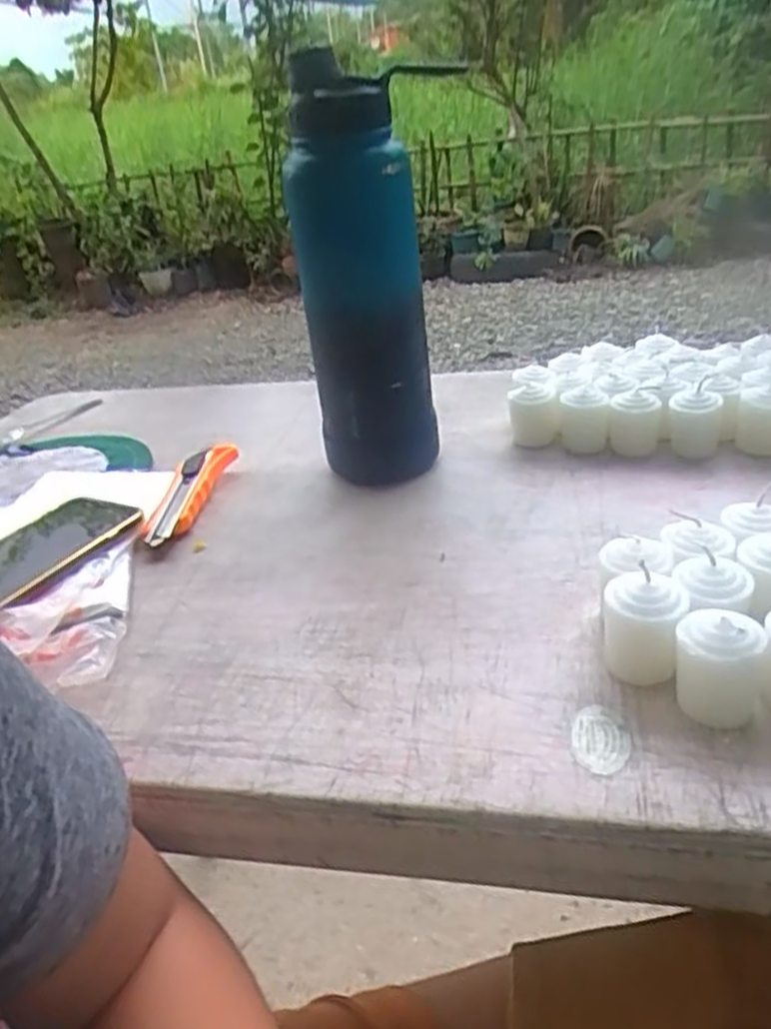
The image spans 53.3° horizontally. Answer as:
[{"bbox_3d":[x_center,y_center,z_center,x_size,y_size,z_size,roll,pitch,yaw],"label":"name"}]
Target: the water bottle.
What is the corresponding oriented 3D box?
[{"bbox_3d":[-0.015,-0.163,0.566,0.092,0.290,0.078,-15,31,-14],"label":"water bottle"}]

